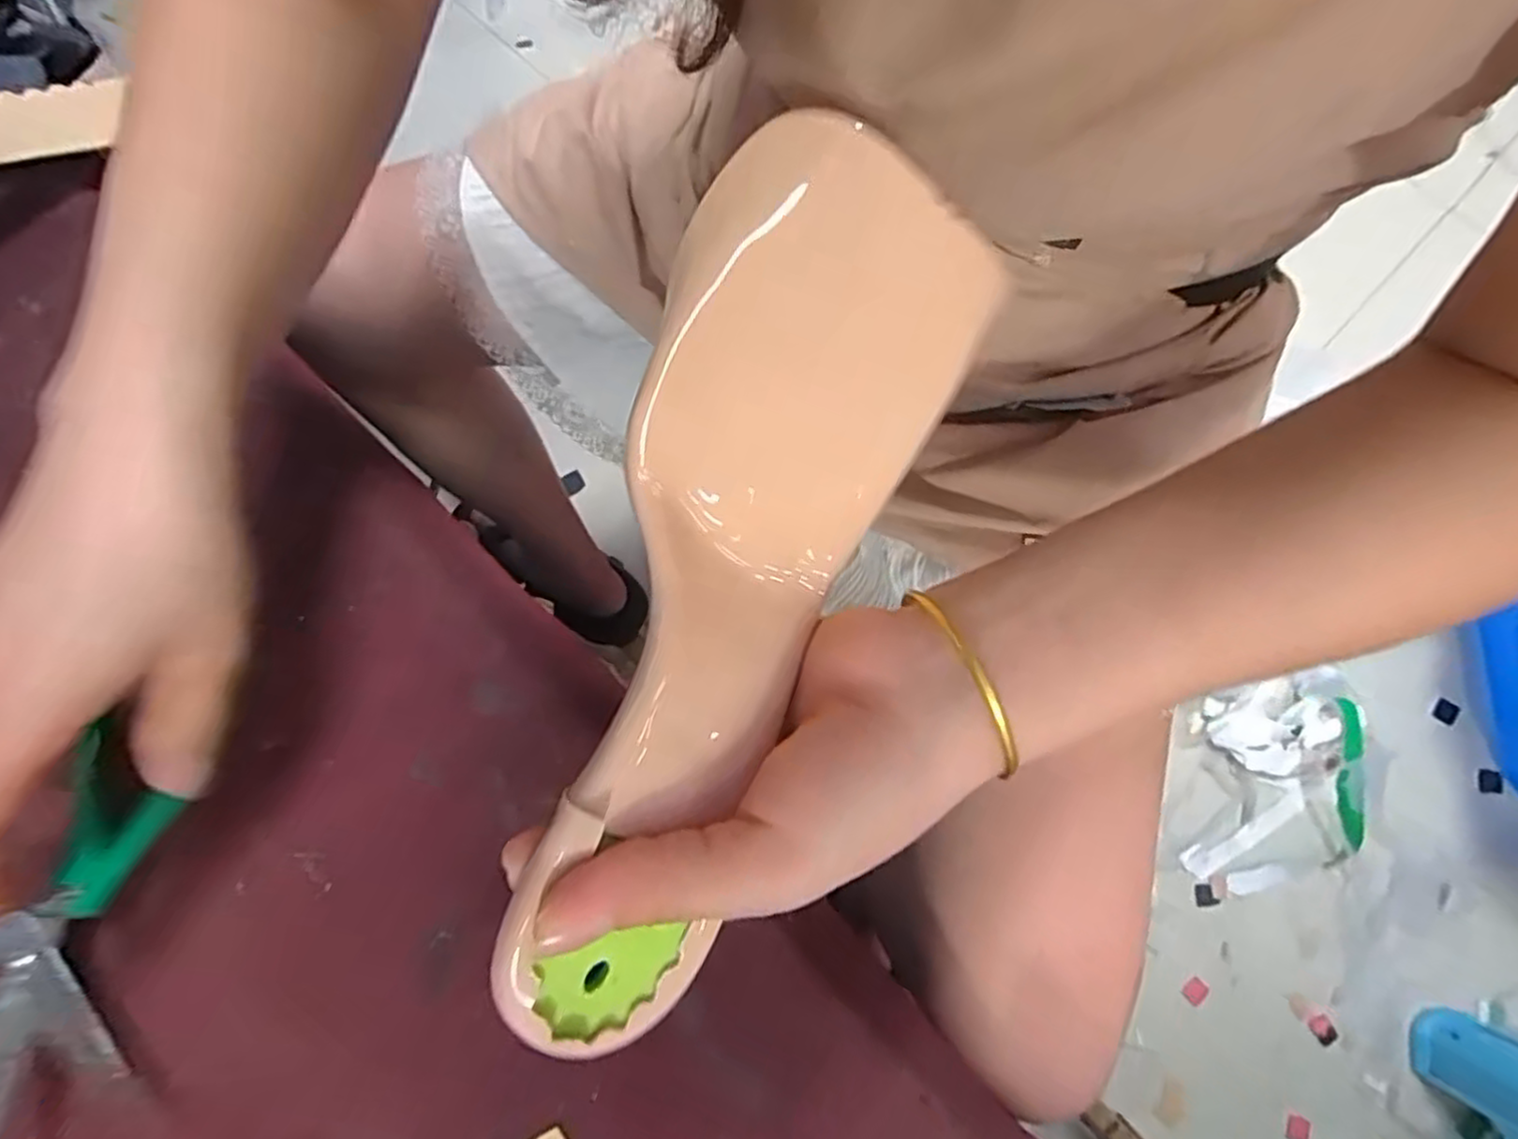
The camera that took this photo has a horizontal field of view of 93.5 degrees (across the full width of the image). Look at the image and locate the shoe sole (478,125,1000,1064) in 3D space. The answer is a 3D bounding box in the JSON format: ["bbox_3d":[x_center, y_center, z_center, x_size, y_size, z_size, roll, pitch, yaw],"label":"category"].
[{"bbox_3d":[-0.002,-0.006,0.198,0.078,0.048,0.255,19,81,5],"label":"shoe sole"}]

